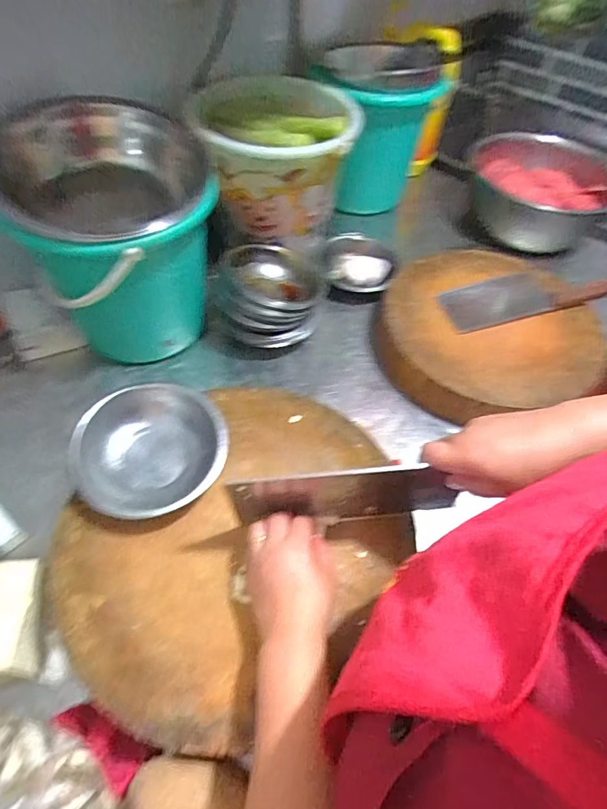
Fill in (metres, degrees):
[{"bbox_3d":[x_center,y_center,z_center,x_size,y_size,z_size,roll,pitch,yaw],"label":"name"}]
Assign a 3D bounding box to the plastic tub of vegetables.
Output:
[{"bbox_3d":[-0.042,-0.443,0.824,0.249,0.181,0.258,6,53,1],"label":"plastic tub of vegetables"}]

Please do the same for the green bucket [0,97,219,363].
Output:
[{"bbox_3d":[-0.267,-0.234,0.665,0.250,0.296,0.255,-4,54,-7],"label":"green bucket"}]

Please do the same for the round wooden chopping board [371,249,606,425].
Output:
[{"bbox_3d":[0.315,-0.129,0.796,0.354,0.088,0.371,2,53,-2],"label":"round wooden chopping board"}]

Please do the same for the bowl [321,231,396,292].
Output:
[{"bbox_3d":[0.110,-0.273,0.905,0.135,0.045,0.164,2,53,-2],"label":"bowl"}]

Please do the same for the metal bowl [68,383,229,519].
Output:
[{"bbox_3d":[-0.171,0.055,0.524,0.162,0.061,0.150,2,53,-2],"label":"metal bowl"}]

